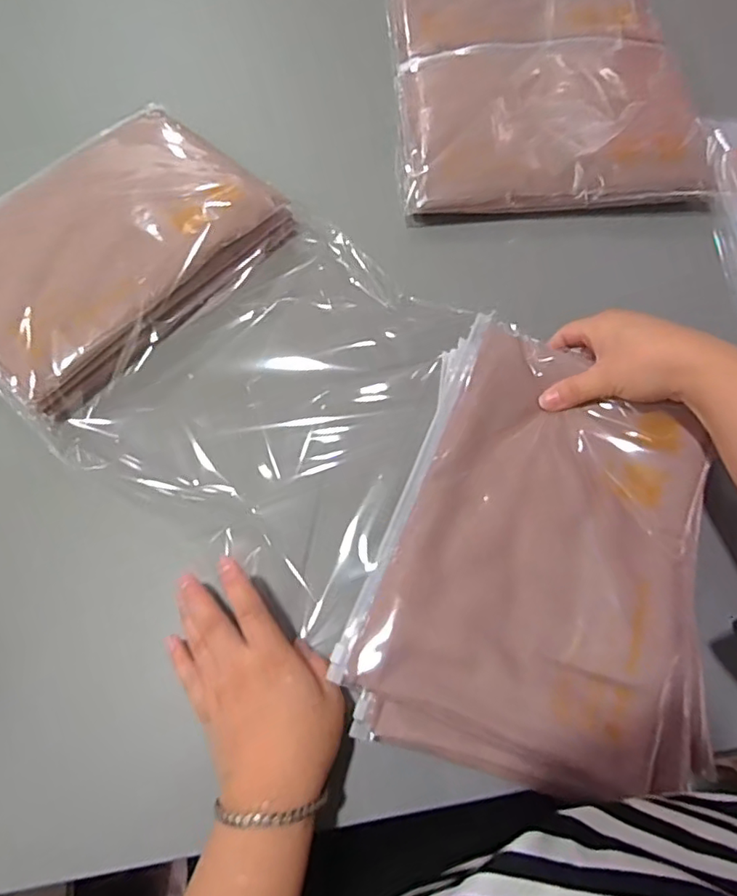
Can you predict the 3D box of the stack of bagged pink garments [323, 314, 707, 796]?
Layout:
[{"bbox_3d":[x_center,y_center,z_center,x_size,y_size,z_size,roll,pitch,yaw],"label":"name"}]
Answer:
[{"bbox_3d":[0.119,0.058,0.391,0.221,0.028,0.295,12,67,4],"label":"stack of bagged pink garments"}]

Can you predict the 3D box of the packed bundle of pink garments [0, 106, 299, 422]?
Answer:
[{"bbox_3d":[-0.233,-0.173,0.513,0.217,0.044,0.283,40,72,15],"label":"packed bundle of pink garments"}]

